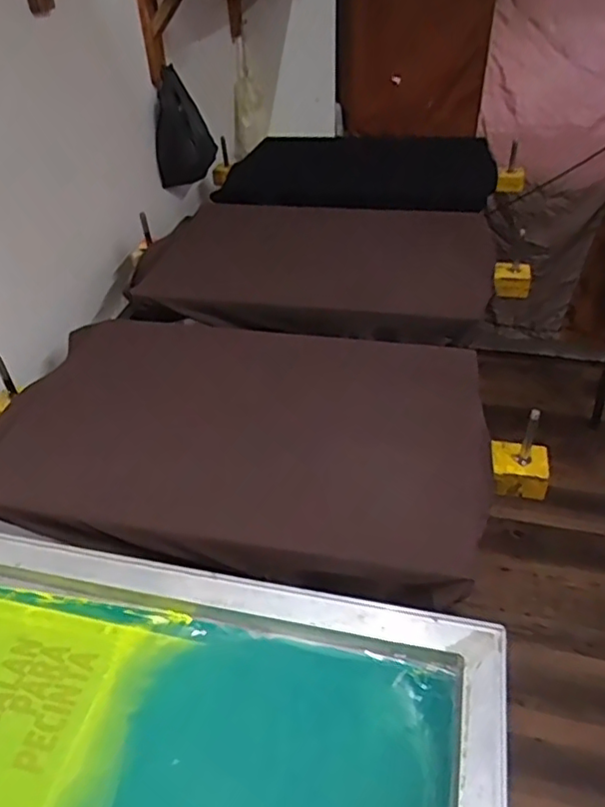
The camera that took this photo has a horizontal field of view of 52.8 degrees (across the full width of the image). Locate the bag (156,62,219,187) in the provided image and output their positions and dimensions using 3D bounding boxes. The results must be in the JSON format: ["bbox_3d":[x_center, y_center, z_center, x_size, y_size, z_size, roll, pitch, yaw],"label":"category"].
[{"bbox_3d":[-0.271,-0.619,1.390,0.137,0.222,0.051,-11,41,-8],"label":"bag"}]

